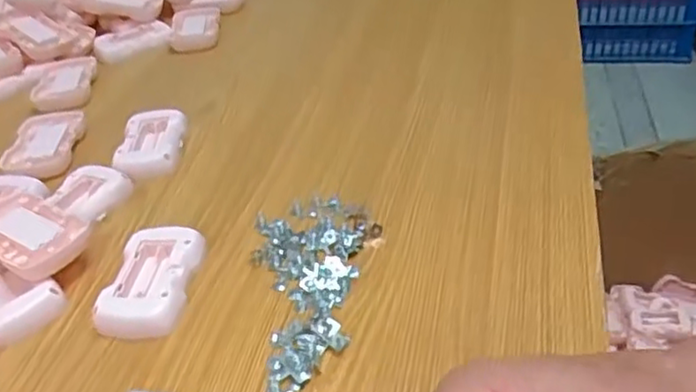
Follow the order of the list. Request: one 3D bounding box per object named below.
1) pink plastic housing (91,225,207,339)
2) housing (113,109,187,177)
[{"bbox_3d":[-0.124,0.052,0.419,0.048,0.017,0.085,-1,38,7],"label":"pink plastic housing"},{"bbox_3d":[-0.166,-0.043,0.555,0.050,0.021,0.077,-5,37,2],"label":"housing"}]

